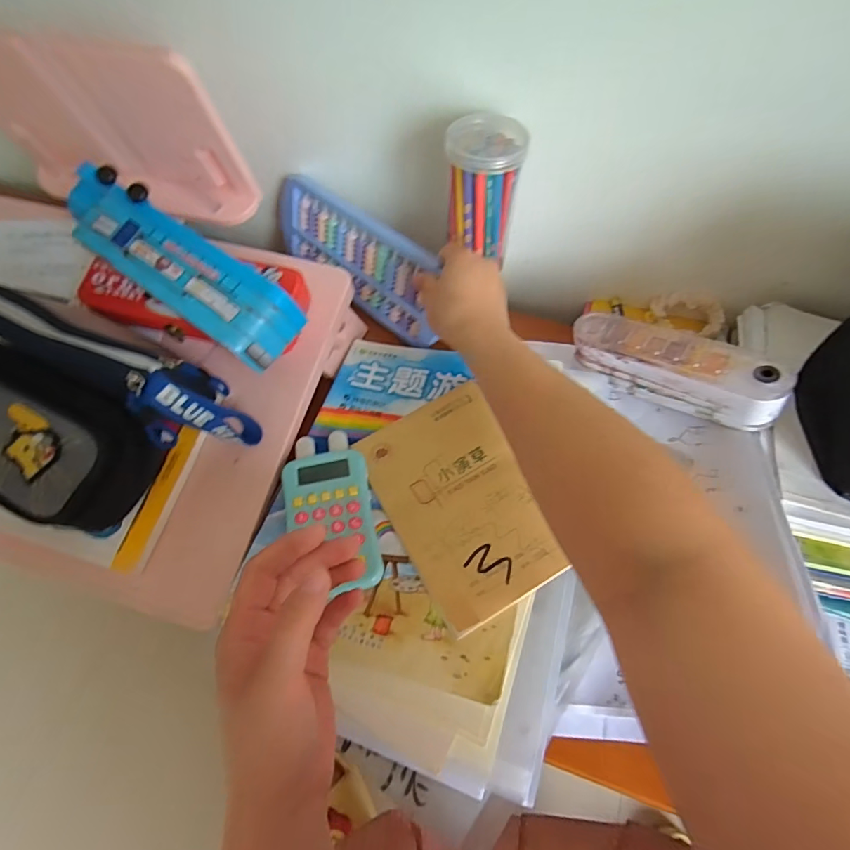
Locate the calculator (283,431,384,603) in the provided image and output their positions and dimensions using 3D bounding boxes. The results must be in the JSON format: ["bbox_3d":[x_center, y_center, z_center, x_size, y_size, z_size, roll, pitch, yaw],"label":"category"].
[{"bbox_3d":[-0.077,0.064,0.381,0.068,0.014,0.134,-10,60,-6],"label":"calculator"}]

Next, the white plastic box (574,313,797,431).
[{"bbox_3d":[0.210,-0.049,0.403,0.168,0.059,0.042,29,63,30],"label":"white plastic box"}]

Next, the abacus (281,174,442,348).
[{"bbox_3d":[-0.072,-0.179,0.508,0.236,0.093,0.012,38,42,20],"label":"abacus"}]

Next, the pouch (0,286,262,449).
[{"bbox_3d":[-0.251,-0.052,0.378,0.226,0.101,0.072,27,63,15],"label":"pouch"}]

